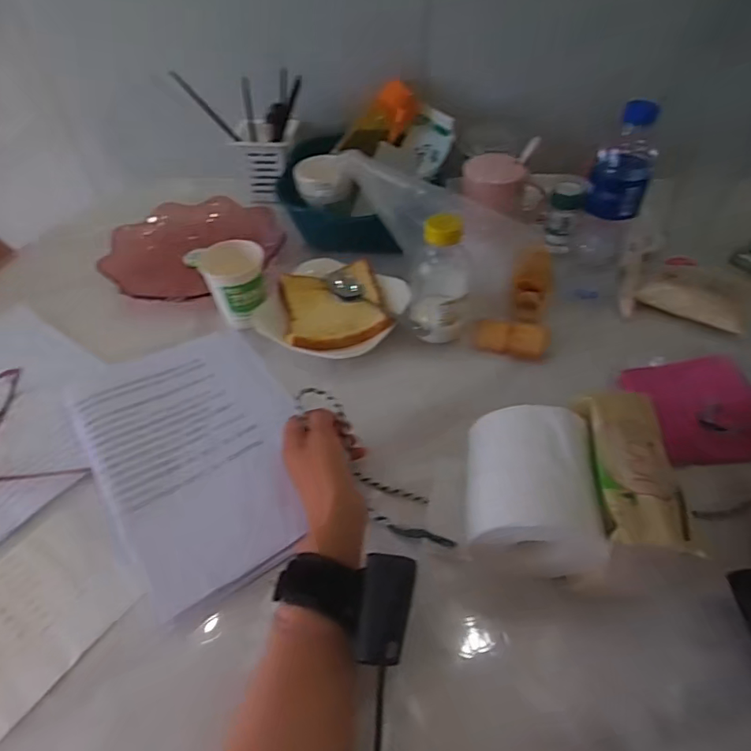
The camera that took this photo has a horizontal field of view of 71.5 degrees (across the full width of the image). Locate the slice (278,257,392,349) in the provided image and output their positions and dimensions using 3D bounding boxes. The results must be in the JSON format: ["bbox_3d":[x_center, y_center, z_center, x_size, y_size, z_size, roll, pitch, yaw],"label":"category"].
[{"bbox_3d":[-0.050,-0.086,0.629,0.118,0.016,0.135,-13,48,-9],"label":"slice"}]

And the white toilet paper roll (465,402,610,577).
[{"bbox_3d":[0.119,0.094,0.418,0.087,0.091,0.113,3,47,5],"label":"white toilet paper roll"}]

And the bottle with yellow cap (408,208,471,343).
[{"bbox_3d":[0.073,-0.112,0.567,0.063,0.149,0.066,2,47,4],"label":"bottle with yellow cap"}]

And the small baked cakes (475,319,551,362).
[{"bbox_3d":[0.158,-0.041,0.611,0.085,0.024,0.042,11,48,12],"label":"small baked cakes"}]

